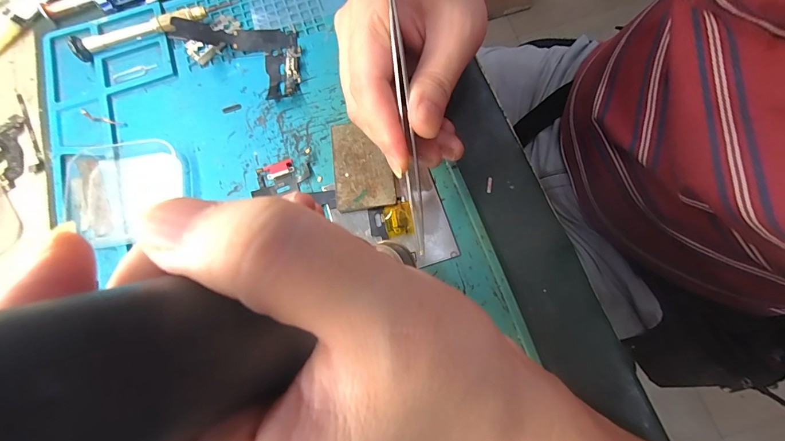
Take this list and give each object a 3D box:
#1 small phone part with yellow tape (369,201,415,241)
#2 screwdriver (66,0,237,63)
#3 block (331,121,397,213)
[{"bbox_3d":[-0.001,0.000,0.217,0.025,0.004,0.020,-12,73,-1],"label":"small phone part with yellow tape"},{"bbox_3d":[-0.170,-0.139,0.259,0.112,0.016,0.013,-21,74,-4],"label":"screwdriver"},{"bbox_3d":[-0.019,-0.036,0.230,0.035,0.004,0.060,-8,73,0],"label":"block"}]

